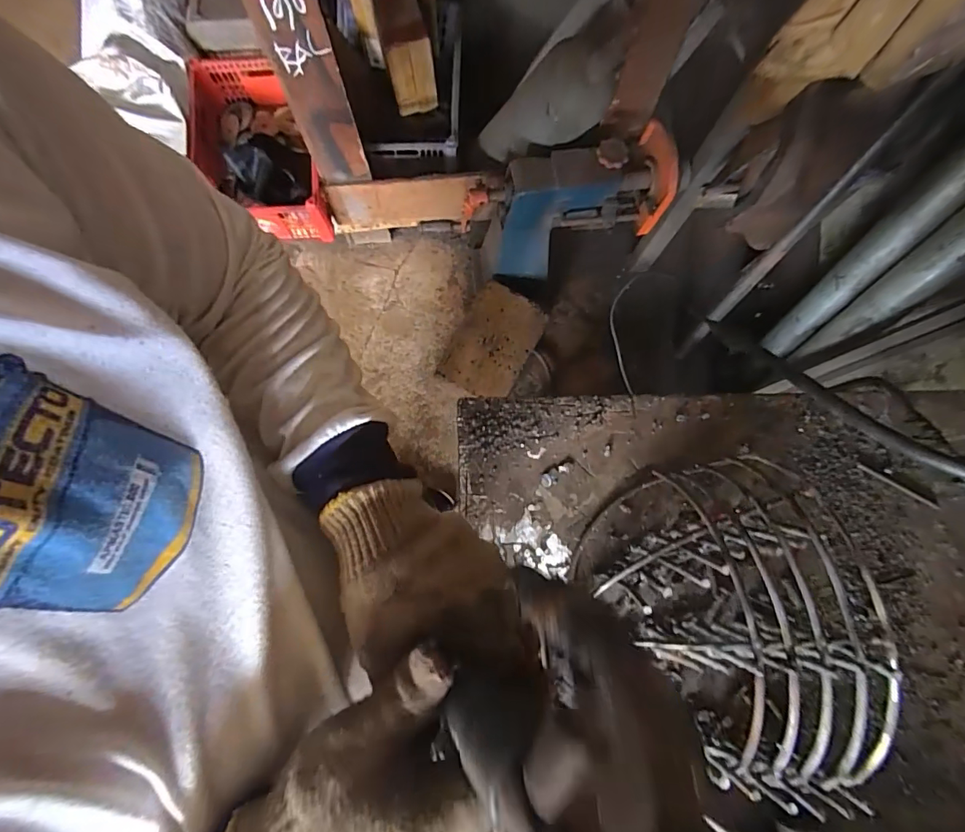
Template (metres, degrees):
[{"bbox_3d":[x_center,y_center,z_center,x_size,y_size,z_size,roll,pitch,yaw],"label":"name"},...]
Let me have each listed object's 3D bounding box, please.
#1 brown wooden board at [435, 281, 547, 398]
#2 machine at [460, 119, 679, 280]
[{"bbox_3d":[0.027,-0.194,1.256,0.202,0.035,0.304,27,79,4],"label":"brown wooden board"},{"bbox_3d":[0.191,-0.489,1.138,0.443,0.325,0.177,-11,79,-3],"label":"machine"}]

